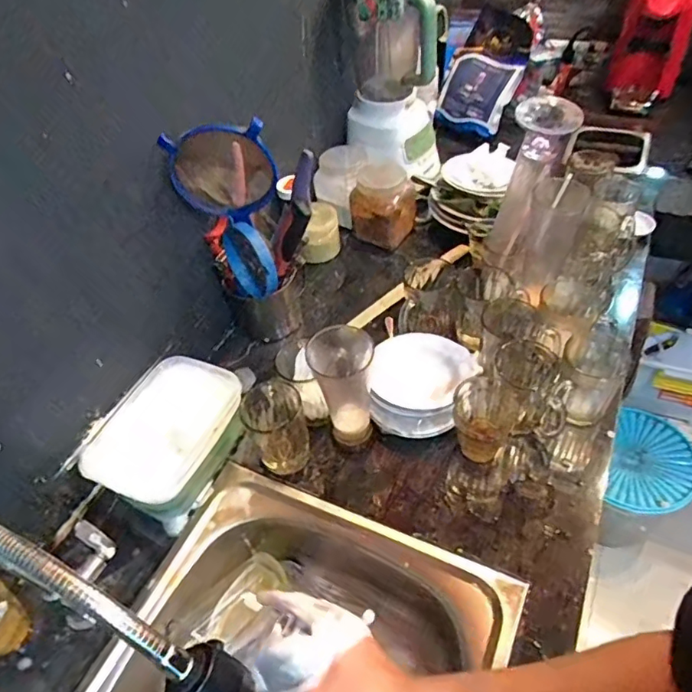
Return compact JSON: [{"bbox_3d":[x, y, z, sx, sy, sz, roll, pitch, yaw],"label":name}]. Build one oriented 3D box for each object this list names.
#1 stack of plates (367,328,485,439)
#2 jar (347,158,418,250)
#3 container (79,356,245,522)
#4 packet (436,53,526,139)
[{"bbox_3d":[0.106,0.051,0.754,0.146,0.067,0.162,5,49,10],"label":"stack of plates"},{"bbox_3d":[0.074,-0.268,0.997,0.094,0.144,0.101,25,55,25],"label":"jar"},{"bbox_3d":[-0.235,0.120,0.717,0.151,0.083,0.192,14,51,18],"label":"container"},{"bbox_3d":[0.284,-0.555,1.192,0.165,0.156,0.032,27,21,27],"label":"packet"}]

